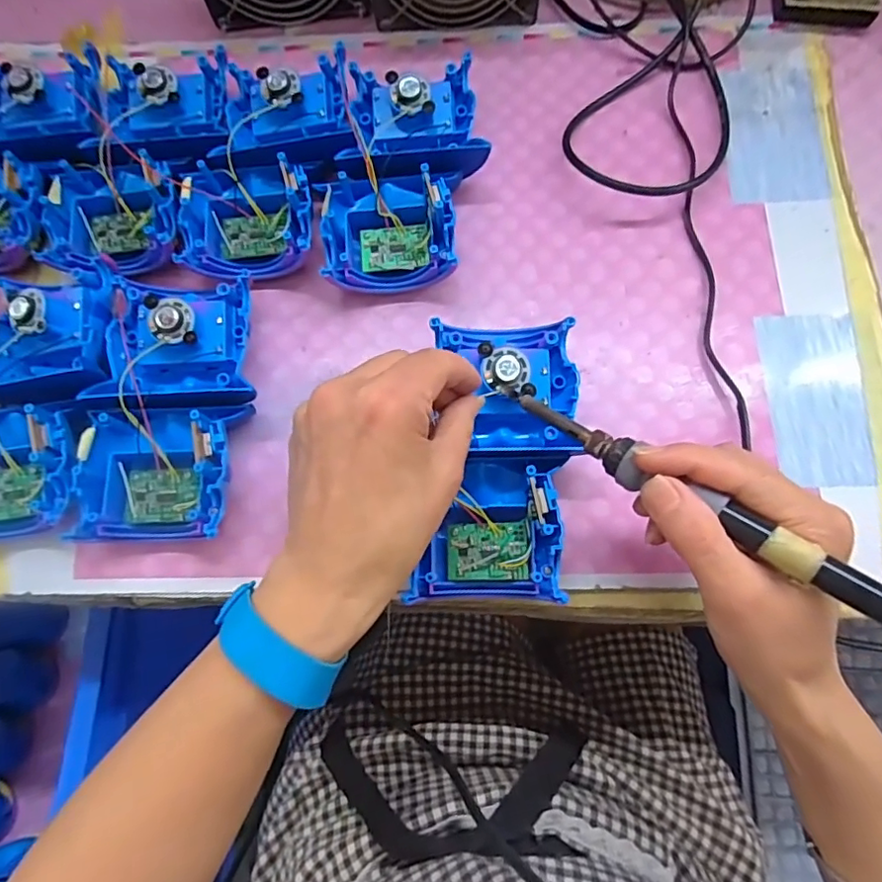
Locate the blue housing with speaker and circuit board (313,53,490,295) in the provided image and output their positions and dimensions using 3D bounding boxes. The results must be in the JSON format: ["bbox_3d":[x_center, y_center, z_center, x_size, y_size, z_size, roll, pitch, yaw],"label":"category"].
[{"bbox_3d":[-0.025,-0.172,0.366,0.098,0.040,0.166,13,76,6],"label":"blue housing with speaker and circuit board"}]

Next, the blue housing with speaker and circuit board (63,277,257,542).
[{"bbox_3d":[-0.156,-0.023,0.322,0.085,0.031,0.154,0,78,0],"label":"blue housing with speaker and circuit board"}]

